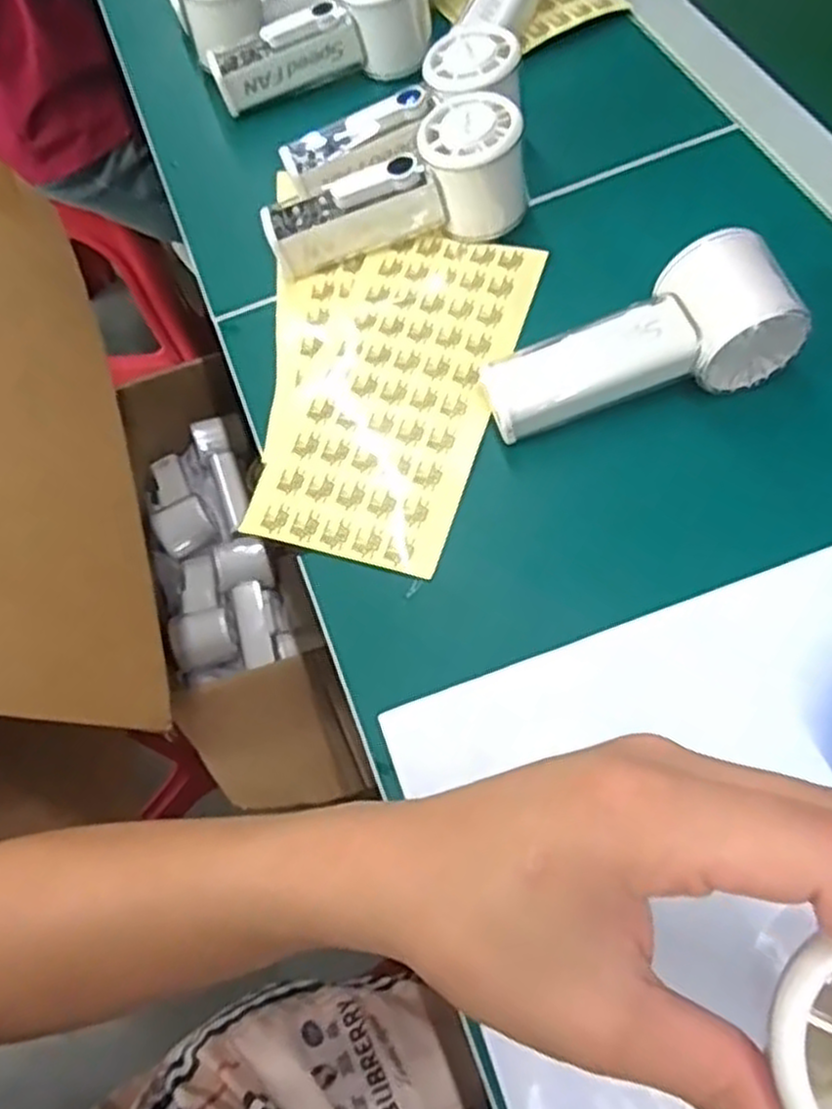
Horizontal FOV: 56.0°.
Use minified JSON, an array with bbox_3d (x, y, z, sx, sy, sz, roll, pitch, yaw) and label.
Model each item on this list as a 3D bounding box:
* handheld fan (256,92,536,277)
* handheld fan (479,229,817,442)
[{"bbox_3d":[-0.011,-0.207,0.446,0.155,0.059,0.051,-19,63,-3],"label":"handheld fan"},{"bbox_3d":[0.107,-0.102,0.394,0.151,0.050,0.061,-21,64,8],"label":"handheld fan"}]

